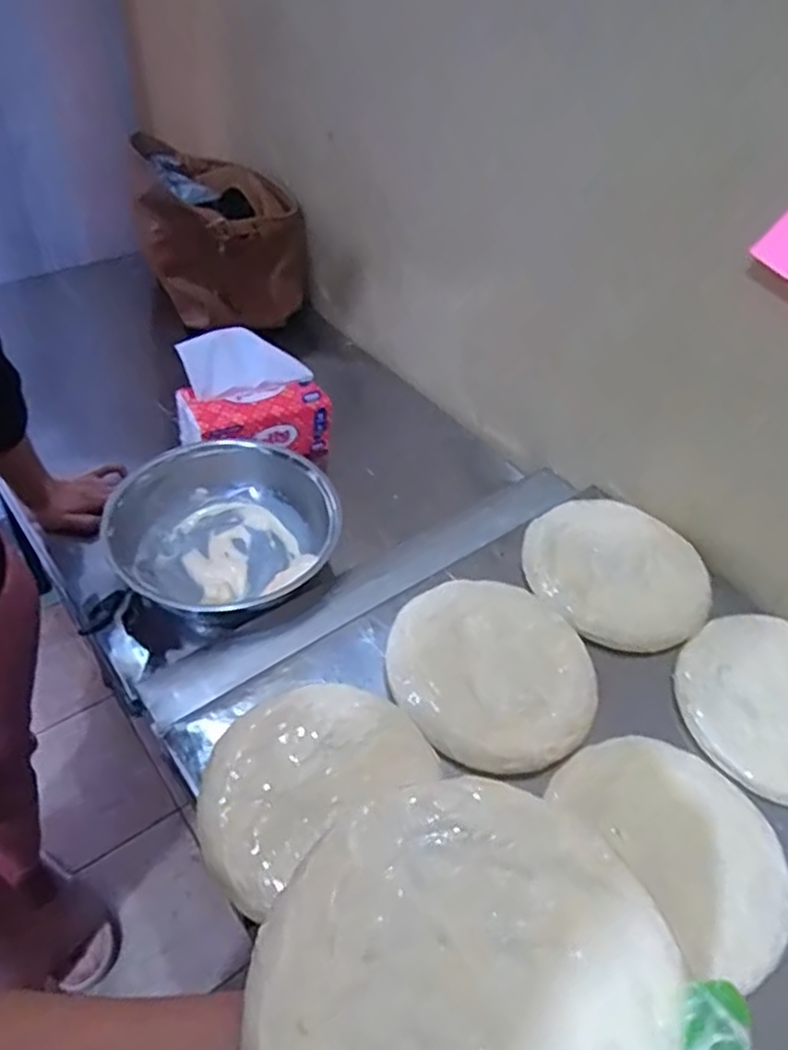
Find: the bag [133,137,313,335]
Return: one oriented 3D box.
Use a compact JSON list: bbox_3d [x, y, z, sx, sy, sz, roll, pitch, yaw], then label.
[{"bbox_3d":[-0.300,-0.487,1.245,0.238,0.213,0.239,-17,50,-22],"label":"bag"}]

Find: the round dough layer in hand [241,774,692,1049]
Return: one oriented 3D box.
[{"bbox_3d":[0.030,0.221,0.325,0.193,0.011,0.194,-5,54,7],"label":"round dough layer in hand"}]

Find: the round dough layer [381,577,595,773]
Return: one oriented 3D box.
[{"bbox_3d":[0.095,0.138,0.709,0.193,0.018,0.200,3,46,-4],"label":"round dough layer"}]

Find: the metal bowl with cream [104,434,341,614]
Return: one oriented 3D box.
[{"bbox_3d":[-0.201,-0.003,0.870,0.245,0.083,0.232,3,46,-4],"label":"metal bowl with cream"}]

